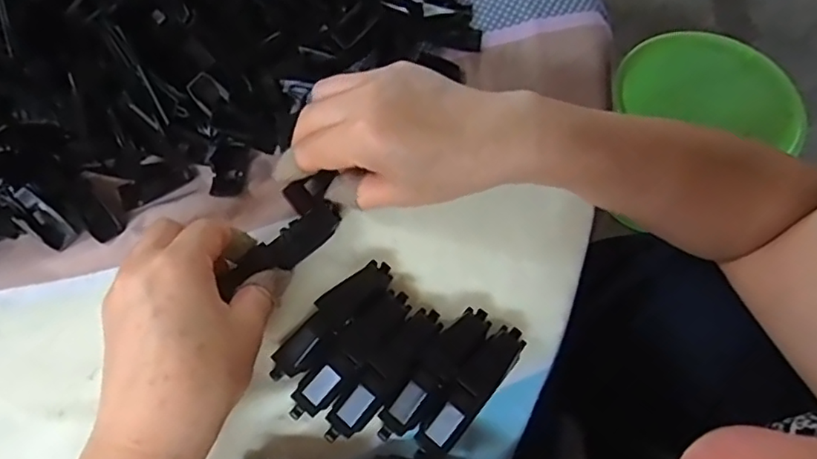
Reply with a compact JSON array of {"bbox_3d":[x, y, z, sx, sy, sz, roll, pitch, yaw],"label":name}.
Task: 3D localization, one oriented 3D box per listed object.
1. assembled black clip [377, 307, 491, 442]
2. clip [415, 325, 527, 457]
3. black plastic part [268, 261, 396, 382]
[{"bbox_3d":[0.015,0.072,0.300,0.018,0.019,0.080,37,67,14],"label":"assembled black clip"},{"bbox_3d":[0.033,0.079,0.297,0.019,0.020,0.075,38,67,14],"label":"clip"},{"bbox_3d":[-0.039,0.047,0.311,0.021,0.014,0.079,39,68,15],"label":"black plastic part"}]

